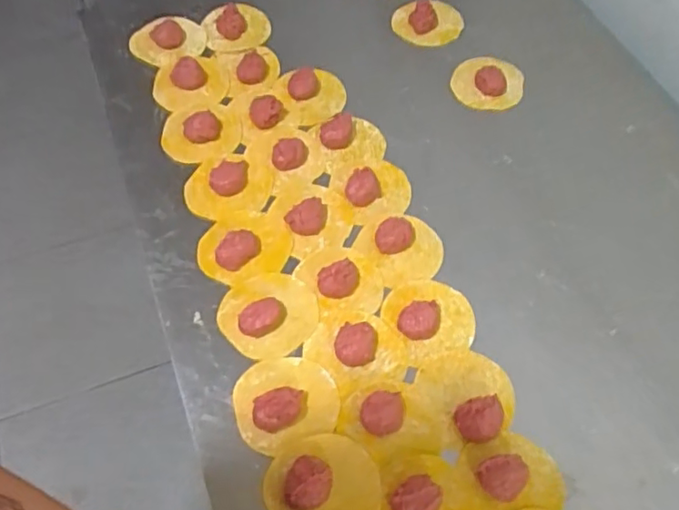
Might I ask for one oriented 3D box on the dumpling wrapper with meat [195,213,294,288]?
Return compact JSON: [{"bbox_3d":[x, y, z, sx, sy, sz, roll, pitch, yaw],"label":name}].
[{"bbox_3d":[-0.089,-0.010,0.576,0.086,0.020,0.068,-13,61,-8],"label":"dumpling wrapper with meat"}]

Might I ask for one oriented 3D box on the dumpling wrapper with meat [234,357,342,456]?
[{"bbox_3d":[-0.045,0.115,0.498,0.083,0.024,0.074,-21,63,-12],"label":"dumpling wrapper with meat"}]

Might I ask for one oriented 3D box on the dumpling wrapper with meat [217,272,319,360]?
[{"bbox_3d":[-0.062,0.047,0.540,0.080,0.023,0.081,0,60,-1],"label":"dumpling wrapper with meat"}]

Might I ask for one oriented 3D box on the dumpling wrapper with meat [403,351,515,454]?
[{"bbox_3d":[0.102,0.114,0.504,0.090,0.024,0.073,-13,61,-8],"label":"dumpling wrapper with meat"}]

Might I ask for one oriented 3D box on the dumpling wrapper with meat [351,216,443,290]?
[{"bbox_3d":[0.059,-0.008,0.581,0.079,0.020,0.069,-15,62,-9],"label":"dumpling wrapper with meat"}]

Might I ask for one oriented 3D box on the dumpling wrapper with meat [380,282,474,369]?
[{"bbox_3d":[0.081,0.051,0.538,0.070,0.021,0.077,-24,63,-14],"label":"dumpling wrapper with meat"}]

